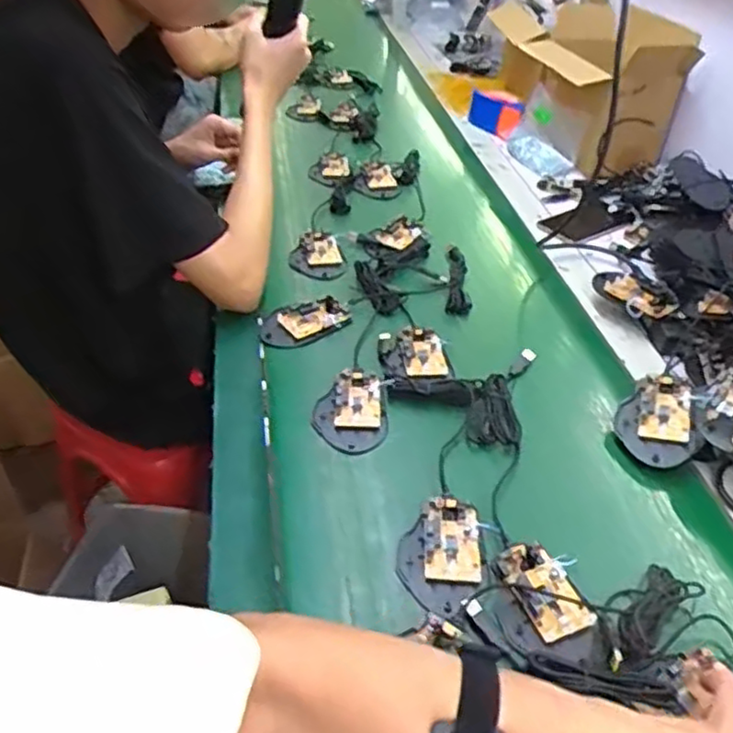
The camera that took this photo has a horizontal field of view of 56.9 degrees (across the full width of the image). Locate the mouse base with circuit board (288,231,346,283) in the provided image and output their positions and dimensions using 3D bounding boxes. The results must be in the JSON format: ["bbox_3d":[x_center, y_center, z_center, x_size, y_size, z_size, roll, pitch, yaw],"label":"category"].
[{"bbox_3d":[-0.070,-0.154,0.920,0.071,0.020,0.108,-6,40,-11],"label":"mouse base with circuit board"}]

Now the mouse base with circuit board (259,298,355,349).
[{"bbox_3d":[-0.072,-0.052,0.796,0.103,0.016,0.057,-10,41,-14],"label":"mouse base with circuit board"}]

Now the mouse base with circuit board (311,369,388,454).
[{"bbox_3d":[-0.017,0.042,0.681,0.069,0.012,0.102,1,40,-2],"label":"mouse base with circuit board"}]

